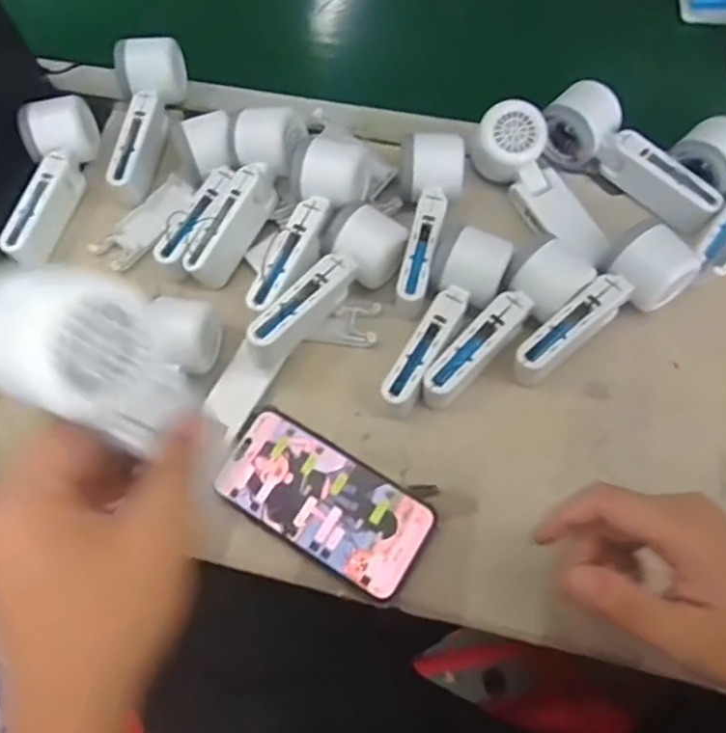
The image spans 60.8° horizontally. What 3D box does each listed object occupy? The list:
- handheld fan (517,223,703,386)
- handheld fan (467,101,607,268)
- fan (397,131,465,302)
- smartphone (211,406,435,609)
[{"bbox_3d":[0.188,-0.045,0.483,0.164,0.052,0.056,-37,71,-13],"label":"handheld fan"},{"bbox_3d":[0.157,-0.152,0.527,0.053,0.057,0.159,-29,69,-11],"label":"handheld fan"},{"bbox_3d":[0.058,-0.125,0.525,0.052,0.050,0.159,3,67,3],"label":"fan"},{"bbox_3d":[-0.030,0.098,0.456,0.158,0.009,0.075,30,71,14],"label":"smartphone"}]

